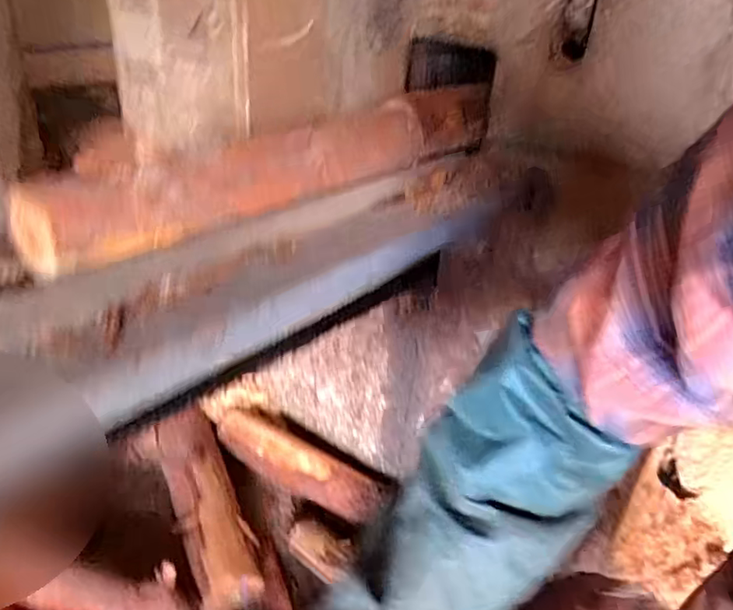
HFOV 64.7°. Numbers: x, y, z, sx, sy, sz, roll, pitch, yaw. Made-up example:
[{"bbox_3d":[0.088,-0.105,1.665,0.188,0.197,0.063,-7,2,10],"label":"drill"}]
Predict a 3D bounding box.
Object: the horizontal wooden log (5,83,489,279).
[{"bbox_3d":[-0.058,-0.191,0.735,0.080,0.081,0.720,25,36,32],"label":"horizontal wooden log"}]

